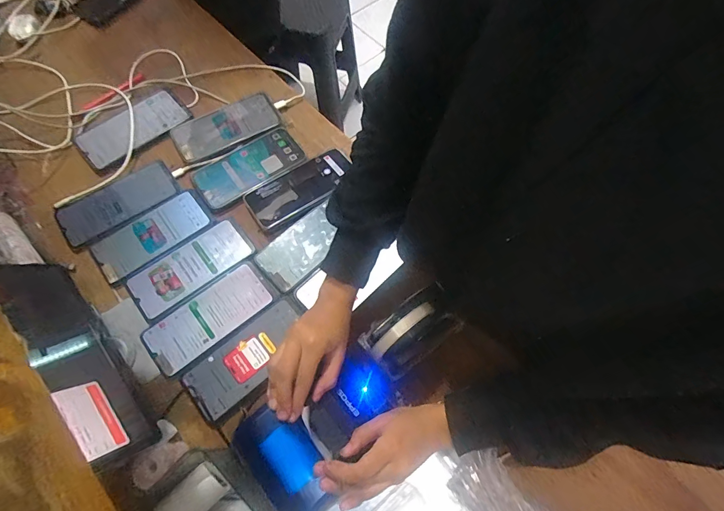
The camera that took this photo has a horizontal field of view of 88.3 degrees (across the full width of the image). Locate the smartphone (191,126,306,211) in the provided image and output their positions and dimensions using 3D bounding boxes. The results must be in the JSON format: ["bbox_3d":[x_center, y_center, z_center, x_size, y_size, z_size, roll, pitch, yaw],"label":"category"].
[{"bbox_3d":[-0.176,-0.140,0.583,0.169,0.005,0.080,-34,71,-15],"label":"smartphone"}]

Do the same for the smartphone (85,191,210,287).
[{"bbox_3d":[-0.302,-0.031,0.534,0.159,0.004,0.073,-37,72,-16],"label":"smartphone"}]

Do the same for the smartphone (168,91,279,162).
[{"bbox_3d":[-0.222,-0.211,0.610,0.168,0.010,0.080,-26,70,-12],"label":"smartphone"}]

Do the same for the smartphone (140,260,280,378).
[{"bbox_3d":[-0.198,0.078,0.491,0.168,0.004,0.075,-37,72,-16],"label":"smartphone"}]

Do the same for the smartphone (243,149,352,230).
[{"bbox_3d":[-0.093,-0.106,0.568,0.166,0.010,0.076,-34,71,-15],"label":"smartphone"}]

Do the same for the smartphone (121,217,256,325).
[{"bbox_3d":[-0.237,0.015,0.518,0.168,0.008,0.082,-35,72,-15],"label":"smartphone"}]

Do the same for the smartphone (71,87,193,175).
[{"bbox_3d":[-0.370,-0.209,0.601,0.171,0.012,0.089,-40,73,-17],"label":"smartphone"}]

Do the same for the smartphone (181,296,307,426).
[{"bbox_3d":[-0.141,0.126,0.474,0.164,0.008,0.071,-40,73,-17],"label":"smartphone"}]

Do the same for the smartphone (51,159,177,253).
[{"bbox_3d":[-0.362,-0.080,0.551,0.165,0.007,0.079,-33,71,-15],"label":"smartphone"}]

